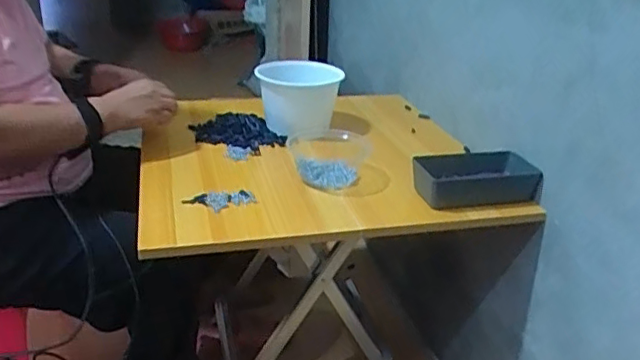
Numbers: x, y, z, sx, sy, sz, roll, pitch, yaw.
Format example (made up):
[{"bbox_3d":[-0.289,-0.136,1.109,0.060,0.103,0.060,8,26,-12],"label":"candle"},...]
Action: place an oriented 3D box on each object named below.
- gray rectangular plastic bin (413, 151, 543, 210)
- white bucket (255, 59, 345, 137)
[{"bbox_3d":[0.236,-0.002,0.908,0.178,0.049,0.115,-2,26,-11],"label":"gray rectangular plastic bin"},{"bbox_3d":[-0.048,-0.168,1.135,0.144,0.118,0.184,-1,26,-8],"label":"white bucket"}]

